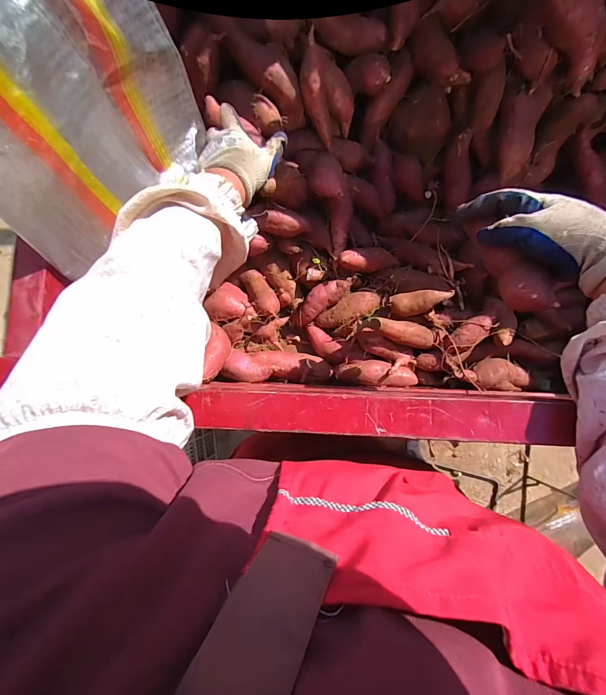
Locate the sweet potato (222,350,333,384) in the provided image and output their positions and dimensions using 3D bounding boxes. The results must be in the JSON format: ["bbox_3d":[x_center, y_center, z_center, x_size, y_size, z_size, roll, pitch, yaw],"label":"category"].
[{"bbox_3d":[-0.043,0.035,0.621,0.190,0.068,0.055,4,86,-17],"label":"sweet potato"}]

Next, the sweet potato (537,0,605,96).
[{"bbox_3d":[0.363,-0.427,0.459,0.048,0.058,0.164,-45,119,1],"label":"sweet potato"}]

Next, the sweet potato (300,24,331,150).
[{"bbox_3d":[0.021,-0.398,0.539,0.041,0.036,0.145,-10,121,5],"label":"sweet potato"}]

